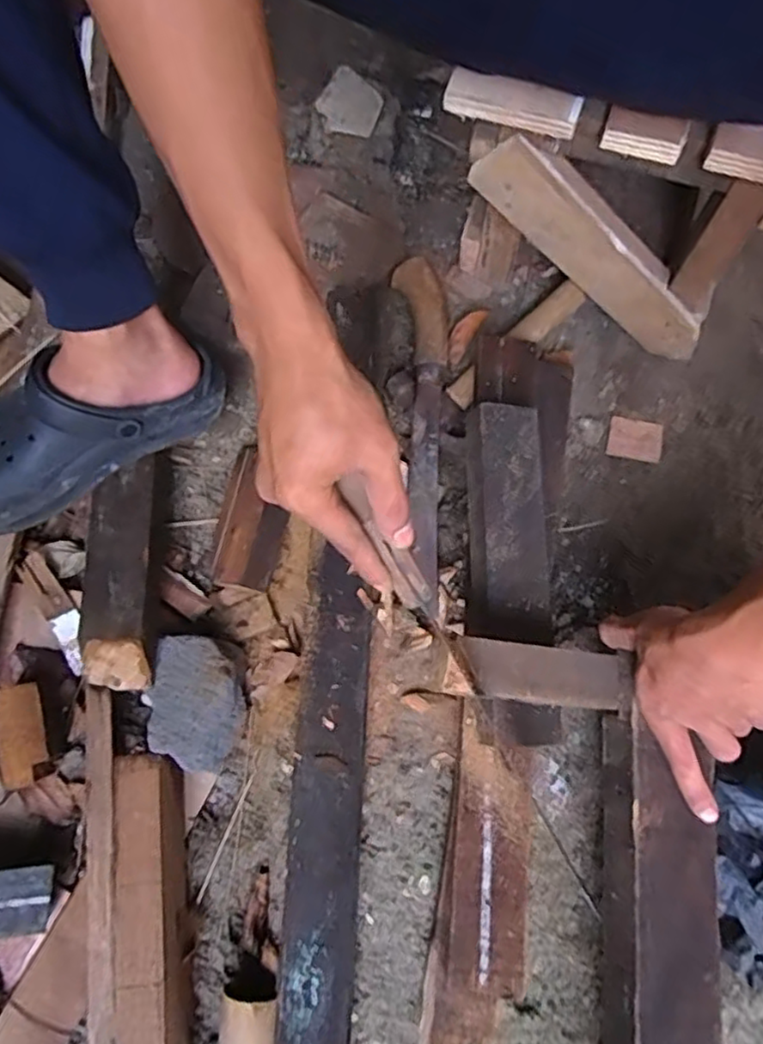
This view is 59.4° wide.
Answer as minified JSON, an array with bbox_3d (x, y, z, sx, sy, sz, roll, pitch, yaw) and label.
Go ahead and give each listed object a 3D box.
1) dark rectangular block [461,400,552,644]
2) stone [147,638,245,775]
[{"bbox_3d":[0.104,0.000,0.563,0.067,0.041,0.203,0,74,2],"label":"dark rectangular block"},{"bbox_3d":[-0.165,0.163,0.605,0.069,0.068,0.113,-3,74,0],"label":"stone"}]

